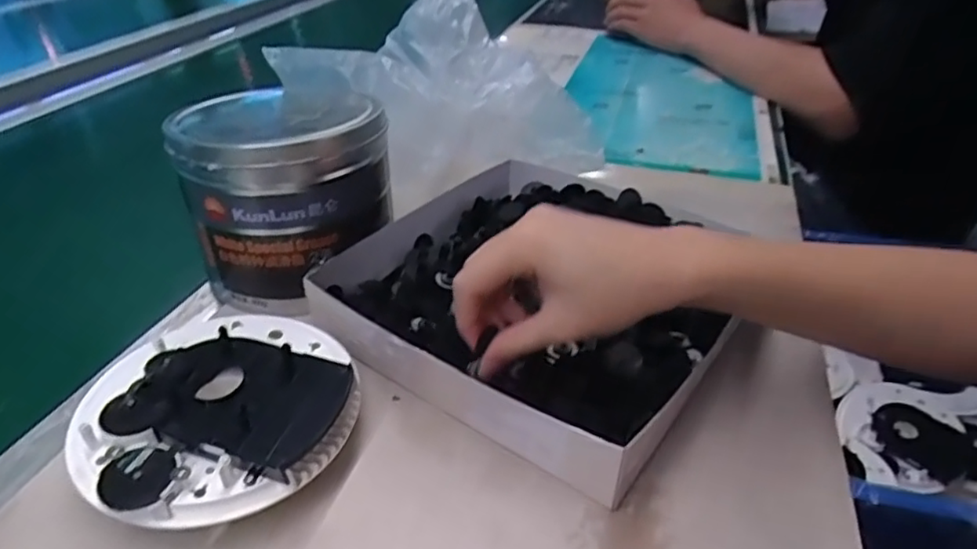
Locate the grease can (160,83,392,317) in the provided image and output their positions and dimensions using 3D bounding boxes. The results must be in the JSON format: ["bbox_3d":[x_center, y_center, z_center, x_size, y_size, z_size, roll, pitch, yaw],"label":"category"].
[{"bbox_3d":[-0.128,-0.061,0.396,0.122,0.096,0.125,-15,37,-20],"label":"grease can"}]

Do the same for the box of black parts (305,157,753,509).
[{"bbox_3d":[0.034,0.010,0.376,0.210,0.059,0.218,23,41,29],"label":"box of black parts"}]

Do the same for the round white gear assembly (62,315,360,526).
[{"bbox_3d":[-0.123,0.062,0.290,0.113,0.038,0.125,27,43,34],"label":"round white gear assembly"}]

